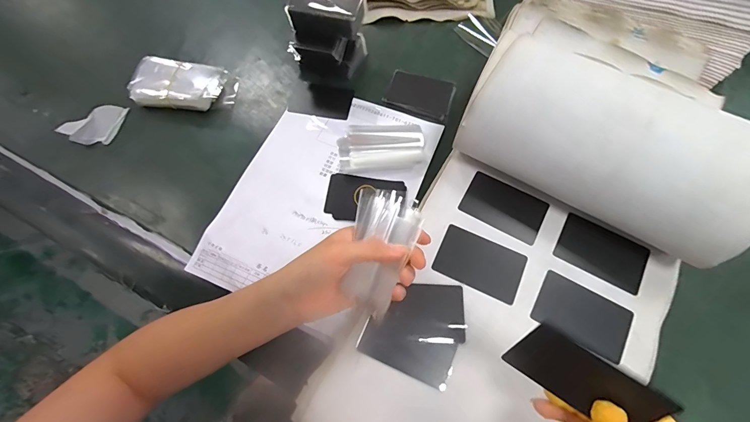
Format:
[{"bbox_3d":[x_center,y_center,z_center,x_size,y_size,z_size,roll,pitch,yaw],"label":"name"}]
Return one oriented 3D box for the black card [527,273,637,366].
[{"bbox_3d":[0.197,0.098,0.332,0.084,0.004,0.055,29,66,12],"label":"black card"}]

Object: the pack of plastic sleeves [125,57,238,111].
[{"bbox_3d":[-0.261,-0.175,0.487,0.131,0.034,0.072,7,66,4],"label":"pack of plastic sleeves"}]

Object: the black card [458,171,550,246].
[{"bbox_3d":[0.139,-0.004,0.380,0.084,0.004,0.054,28,72,11],"label":"black card"}]

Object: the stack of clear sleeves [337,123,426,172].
[{"bbox_3d":[0.008,-0.086,0.460,0.110,0.007,0.070,-5,66,-1],"label":"stack of clear sleeves"}]

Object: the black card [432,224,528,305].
[{"bbox_3d":[0.106,0.053,0.356,0.083,0.004,0.055,24,67,11],"label":"black card"}]

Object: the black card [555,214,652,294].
[{"bbox_3d":[0.232,0.042,0.358,0.085,0.004,0.053,28,72,10],"label":"black card"}]

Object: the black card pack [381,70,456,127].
[{"bbox_3d":[0.063,-0.163,0.495,0.094,0.009,0.067,21,68,10],"label":"black card pack"}]

